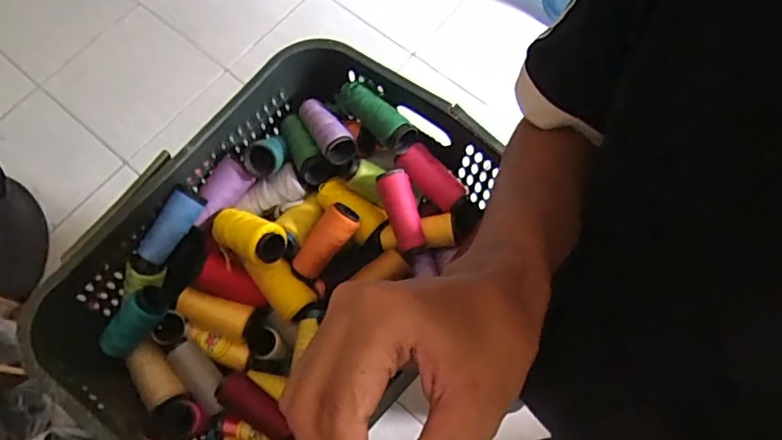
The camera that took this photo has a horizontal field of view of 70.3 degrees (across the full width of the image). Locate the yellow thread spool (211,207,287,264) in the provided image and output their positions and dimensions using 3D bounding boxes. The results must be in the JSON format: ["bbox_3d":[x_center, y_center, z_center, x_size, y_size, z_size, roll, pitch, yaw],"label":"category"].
[{"bbox_3d":[-0.191,0.021,0.727,0.106,0.050,0.058,18,70,28],"label":"yellow thread spool"}]

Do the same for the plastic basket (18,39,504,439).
[{"bbox_3d":[-0.144,0.039,0.723,0.338,0.190,0.538,35,74,13],"label":"plastic basket"}]

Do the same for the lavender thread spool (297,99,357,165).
[{"bbox_3d":[-0.096,-0.129,0.776,0.044,0.040,0.119,-33,59,-10],"label":"lavender thread spool"}]

